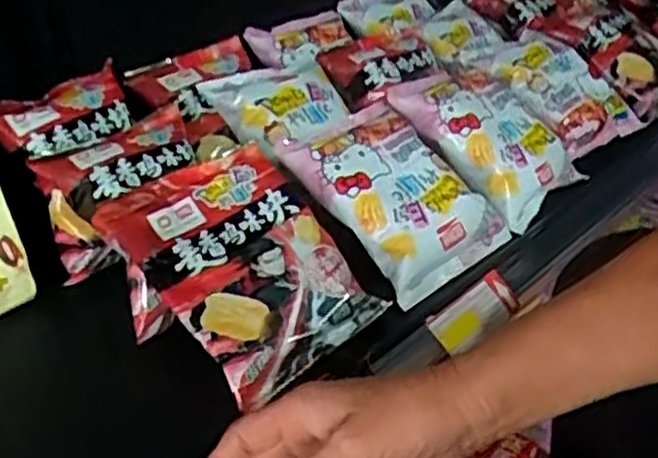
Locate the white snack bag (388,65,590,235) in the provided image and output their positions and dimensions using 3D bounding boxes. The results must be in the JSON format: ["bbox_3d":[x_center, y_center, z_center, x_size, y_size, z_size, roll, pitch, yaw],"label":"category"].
[{"bbox_3d":[0.152,-0.089,0.731,0.137,0.046,0.175,-30,72,-37],"label":"white snack bag"}]

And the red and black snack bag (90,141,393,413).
[{"bbox_3d":[-0.060,0.021,0.569,0.138,0.028,0.179,-30,67,-30],"label":"red and black snack bag"}]

